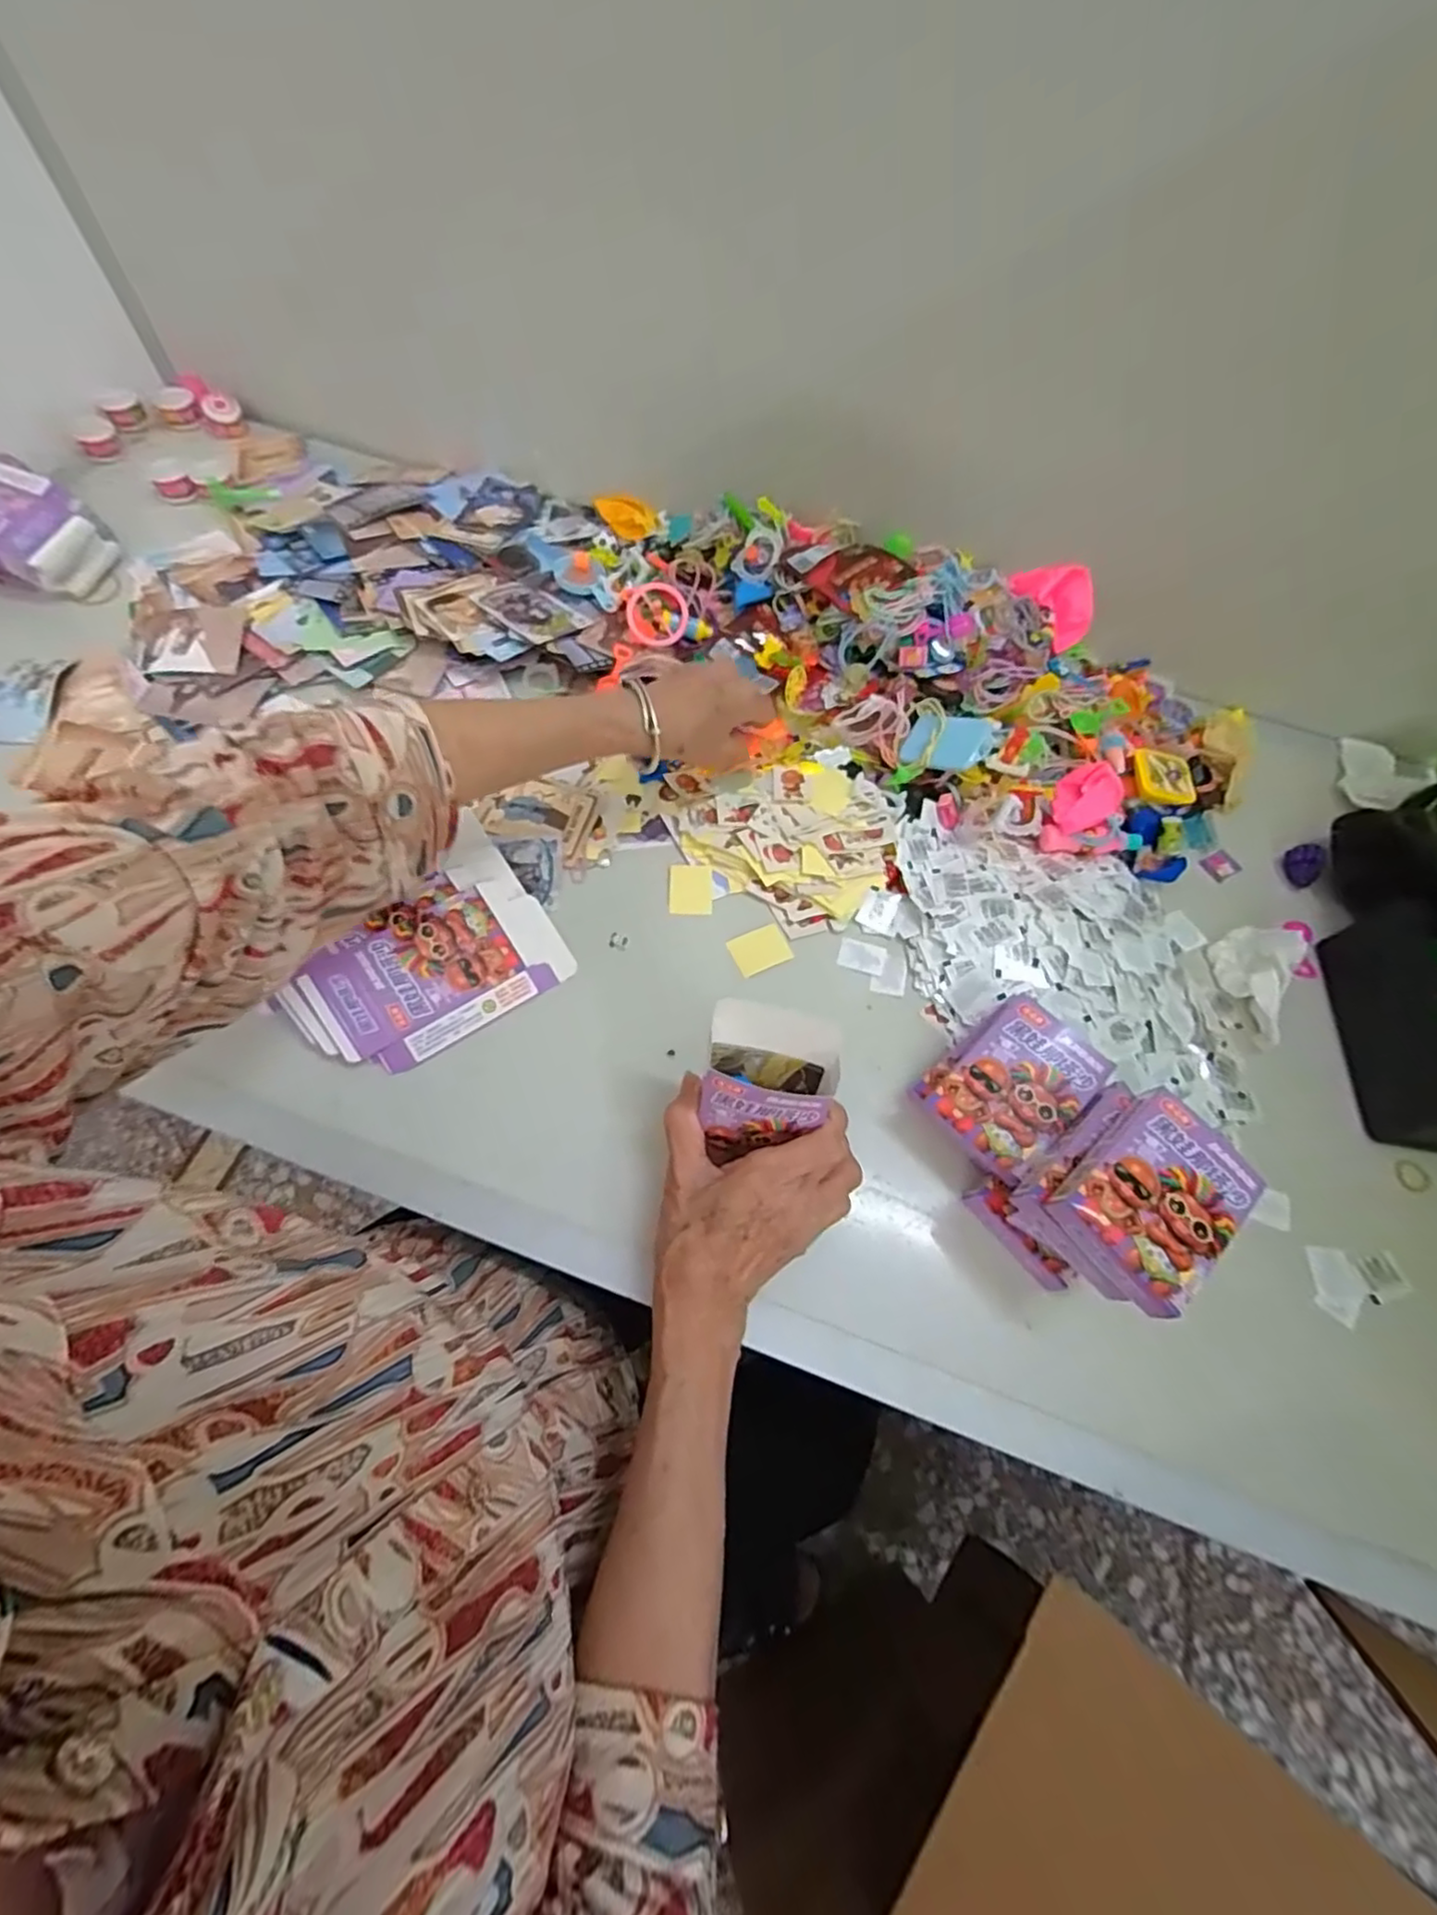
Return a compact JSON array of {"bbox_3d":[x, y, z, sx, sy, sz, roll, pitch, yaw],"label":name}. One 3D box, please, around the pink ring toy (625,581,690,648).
[{"bbox_3d":[-0.051,-0.285,0.565,0.052,0.012,0.052,0,97,3],"label":"pink ring toy"}]

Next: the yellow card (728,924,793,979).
[{"bbox_3d":[0.030,-0.006,0.476,0.039,0.004,0.030,-22,68,-14],"label":"yellow card"}]

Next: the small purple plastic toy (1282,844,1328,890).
[{"bbox_3d":[0.459,-0.073,0.527,0.022,0.020,0.029,-28,69,-17],"label":"small purple plastic toy"}]

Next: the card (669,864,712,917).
[{"bbox_3d":[-0.020,-0.050,0.493,0.031,0.004,0.040,0,64,-5],"label":"card"}]

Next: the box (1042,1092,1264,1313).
[{"bbox_3d":[0.219,0.118,0.333,0.093,0.020,0.068,-35,71,-19],"label":"box"}]

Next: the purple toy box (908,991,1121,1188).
[{"bbox_3d":[0.176,0.077,0.408,0.093,0.039,0.074,-42,70,-9],"label":"purple toy box"}]

